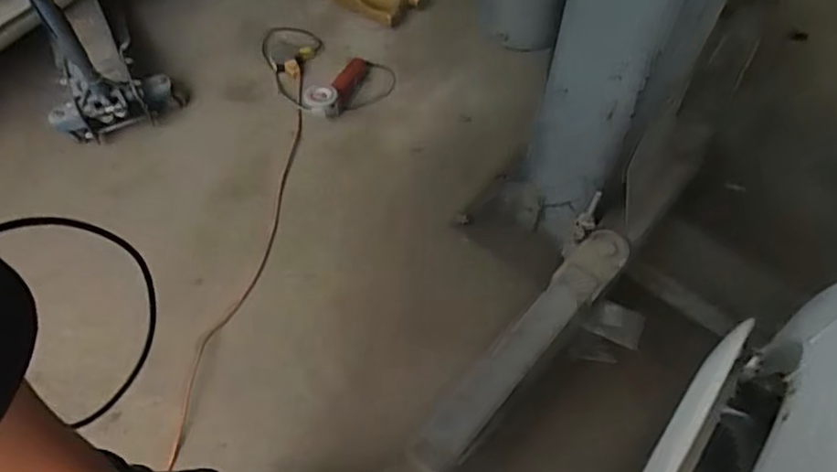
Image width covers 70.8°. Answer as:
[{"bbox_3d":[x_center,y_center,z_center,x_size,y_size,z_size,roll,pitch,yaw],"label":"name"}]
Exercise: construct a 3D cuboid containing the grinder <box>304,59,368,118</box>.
[{"bbox_3d":[-0.240,-0.447,1.782,0.098,0.104,0.291,16,35,9],"label":"grinder"}]

